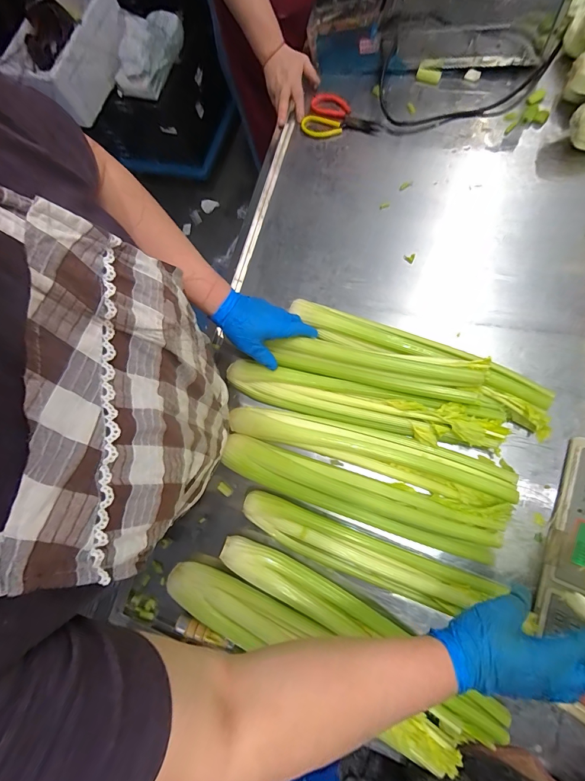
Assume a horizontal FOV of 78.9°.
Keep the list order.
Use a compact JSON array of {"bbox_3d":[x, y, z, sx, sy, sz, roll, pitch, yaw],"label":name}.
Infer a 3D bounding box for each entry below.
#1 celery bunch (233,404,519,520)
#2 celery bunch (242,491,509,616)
[{"bbox_3d":[0.106,0.092,0.535,0.411,0.076,0.079,17,78,2],"label":"celery bunch"},{"bbox_3d":[0.096,0.235,0.511,0.354,0.049,0.061,20,78,3],"label":"celery bunch"}]

